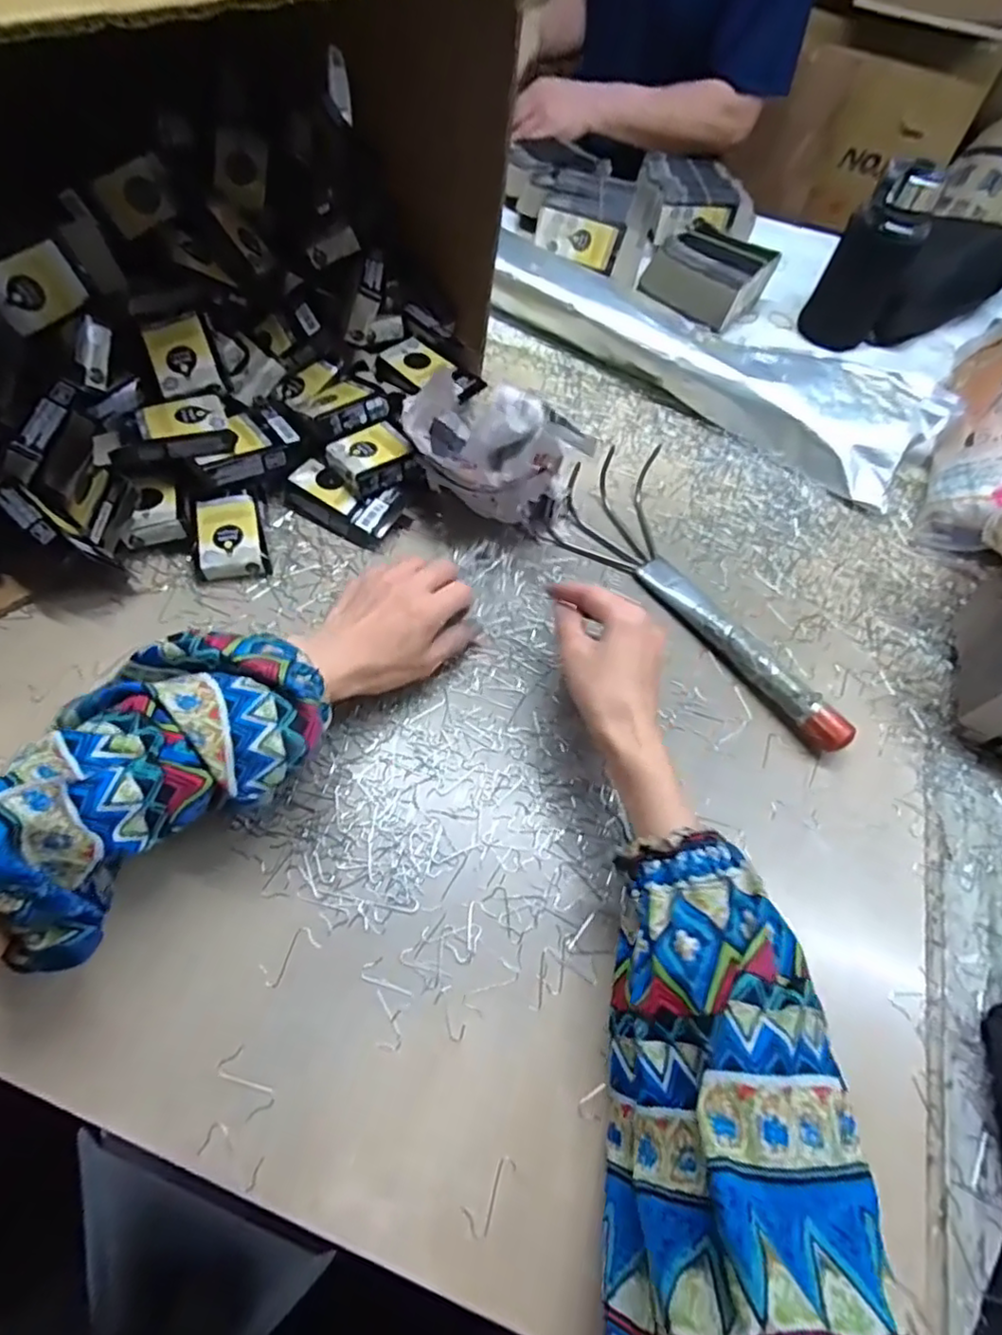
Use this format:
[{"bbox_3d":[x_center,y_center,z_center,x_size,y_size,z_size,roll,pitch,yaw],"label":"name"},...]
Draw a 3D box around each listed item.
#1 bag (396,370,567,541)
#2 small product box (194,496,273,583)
[{"bbox_3d":[-0.009,-0.182,0.528,0.139,0.105,0.101,42,65,17],"label":"bag"},{"bbox_3d":[-0.218,-0.104,0.505,0.052,0.026,0.066,-8,61,-10],"label":"small product box"}]

